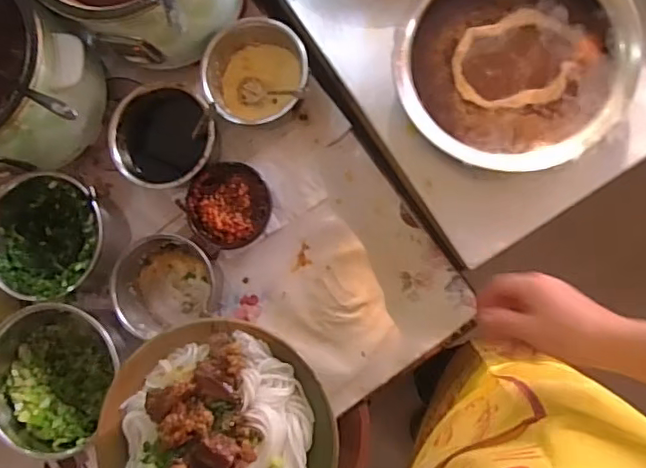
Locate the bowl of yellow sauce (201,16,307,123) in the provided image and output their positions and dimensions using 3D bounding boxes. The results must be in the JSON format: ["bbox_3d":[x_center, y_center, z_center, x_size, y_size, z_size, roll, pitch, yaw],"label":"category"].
[{"bbox_3d":[-0.084,-0.210,0.762,0.128,0.071,0.120,-1,84,8],"label":"bowl of yellow sauce"}]

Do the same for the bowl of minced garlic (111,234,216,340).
[{"bbox_3d":[-0.204,0.063,0.764,0.115,0.077,0.112,-1,84,8],"label":"bowl of minced garlic"}]

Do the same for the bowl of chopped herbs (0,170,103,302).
[{"bbox_3d":[-0.349,0.006,0.763,0.164,0.099,0.151,-1,84,8],"label":"bowl of chopped herbs"}]

